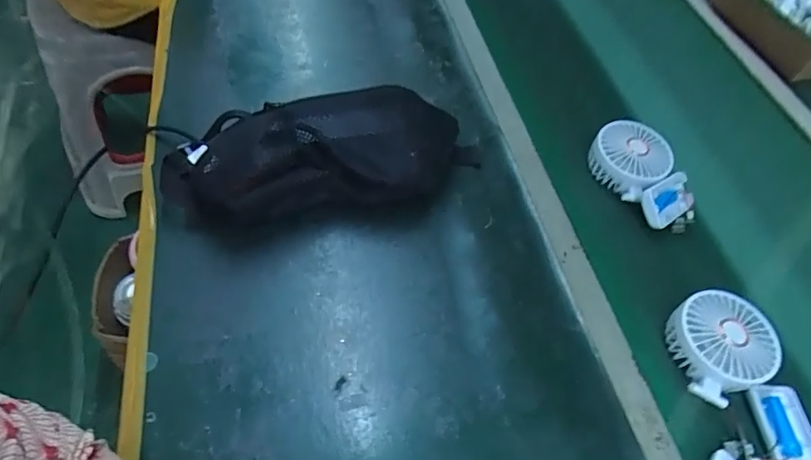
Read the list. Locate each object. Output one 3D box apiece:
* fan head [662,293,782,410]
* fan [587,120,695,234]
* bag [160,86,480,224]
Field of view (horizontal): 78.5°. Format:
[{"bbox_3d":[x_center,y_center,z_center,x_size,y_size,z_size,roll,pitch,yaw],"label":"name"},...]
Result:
[{"bbox_3d":[0.290,0.107,0.451,0.084,0.034,0.096,2,57,-3],"label":"fan head"},{"bbox_3d":[0.272,-0.062,0.563,0.081,0.040,0.132,-22,61,-17],"label":"fan"},{"bbox_3d":[-0.078,-0.074,0.501,0.309,0.080,0.111,-11,58,-11],"label":"bag"}]

